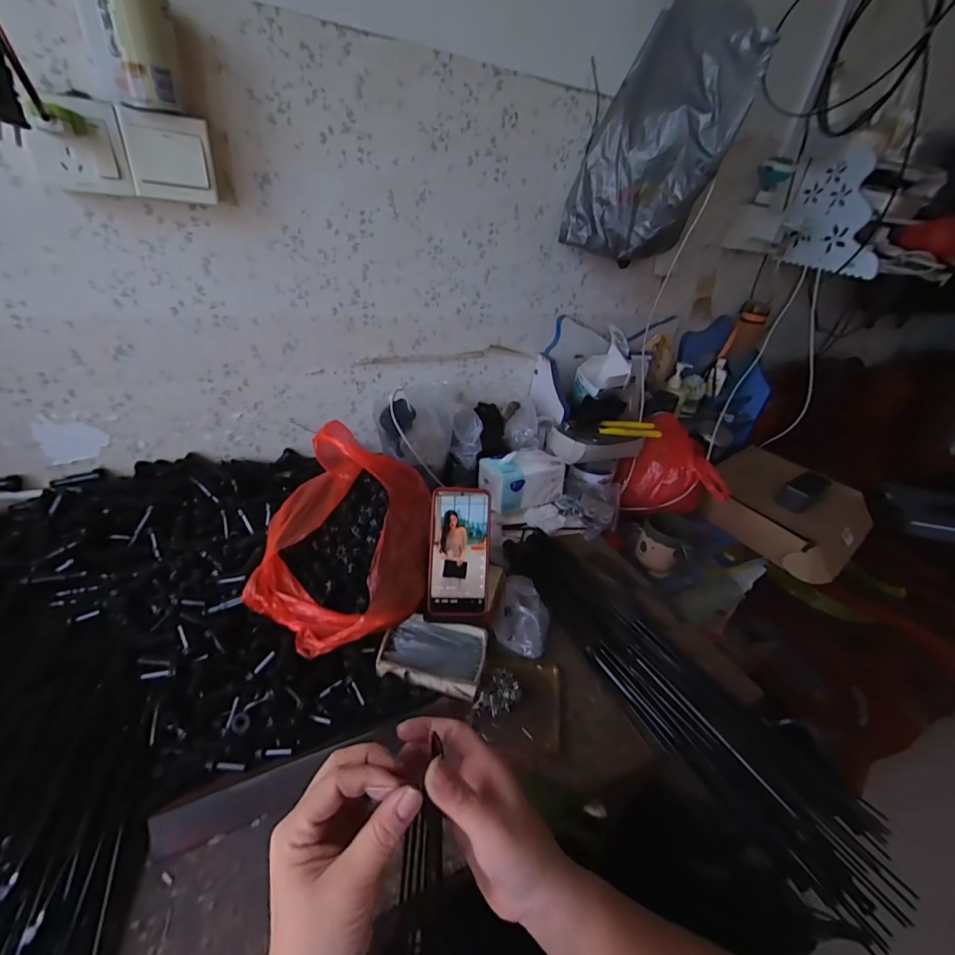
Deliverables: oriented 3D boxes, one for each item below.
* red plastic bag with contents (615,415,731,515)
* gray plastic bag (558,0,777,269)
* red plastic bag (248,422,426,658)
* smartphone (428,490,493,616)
[{"bbox_3d":[0.401,-0.008,0.918,0.161,0.174,0.176,-10,34,-24],"label":"red plastic bag with contents"},{"bbox_3d":[0.257,-0.520,0.670,0.181,0.307,0.239,2,31,-5],"label":"gray plastic bag"},{"bbox_3d":[-0.169,0.067,0.566,0.211,0.164,0.243,2,31,-5],"label":"red plastic bag"},{"bbox_3d":[-0.023,0.096,0.575,0.081,0.163,0.006,1,-5,-9],"label":"smartphone"}]

